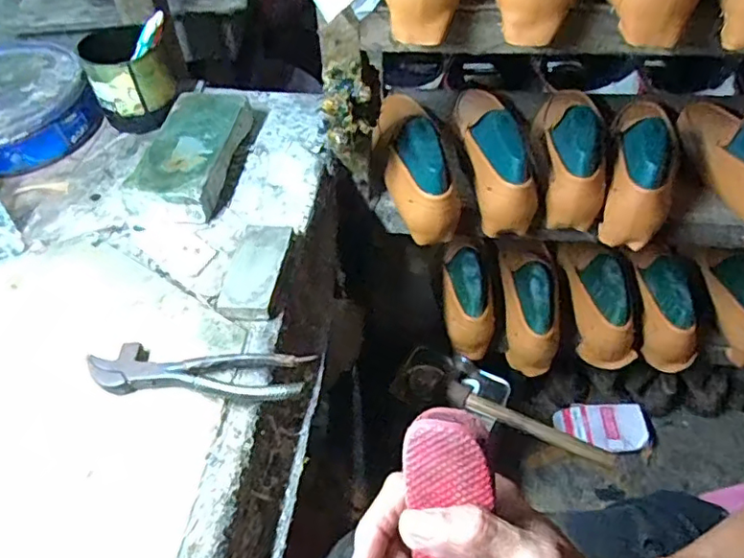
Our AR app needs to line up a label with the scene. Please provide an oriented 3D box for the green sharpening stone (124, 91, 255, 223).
[{"bbox_3d":[-0.201,-0.142,0.659,0.091,0.043,0.189,5,50,8],"label":"green sharpening stone"}]

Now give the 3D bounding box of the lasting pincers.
[{"bbox_3d":[-0.145,0.077,0.481,0.186,0.021,0.045,3,50,7],"label":"lasting pincers"}]

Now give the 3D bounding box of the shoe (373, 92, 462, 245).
[{"bbox_3d":[0.058,-0.138,0.715,0.072,0.095,0.179,-14,64,-8],"label":"shoe"}]

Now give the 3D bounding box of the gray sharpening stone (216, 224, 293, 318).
[{"bbox_3d":[-0.110,-0.010,0.555,0.053,0.018,0.111,2,49,6],"label":"gray sharpening stone"}]

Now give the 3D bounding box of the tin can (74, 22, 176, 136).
[{"bbox_3d":[-0.293,-0.244,0.711,0.088,0.091,0.104,-19,51,-12],"label":"tin can"}]

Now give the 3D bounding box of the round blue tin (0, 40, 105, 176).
[{"bbox_3d":[-0.442,-0.215,0.724,0.198,0.069,0.176,33,59,28],"label":"round blue tin"}]

